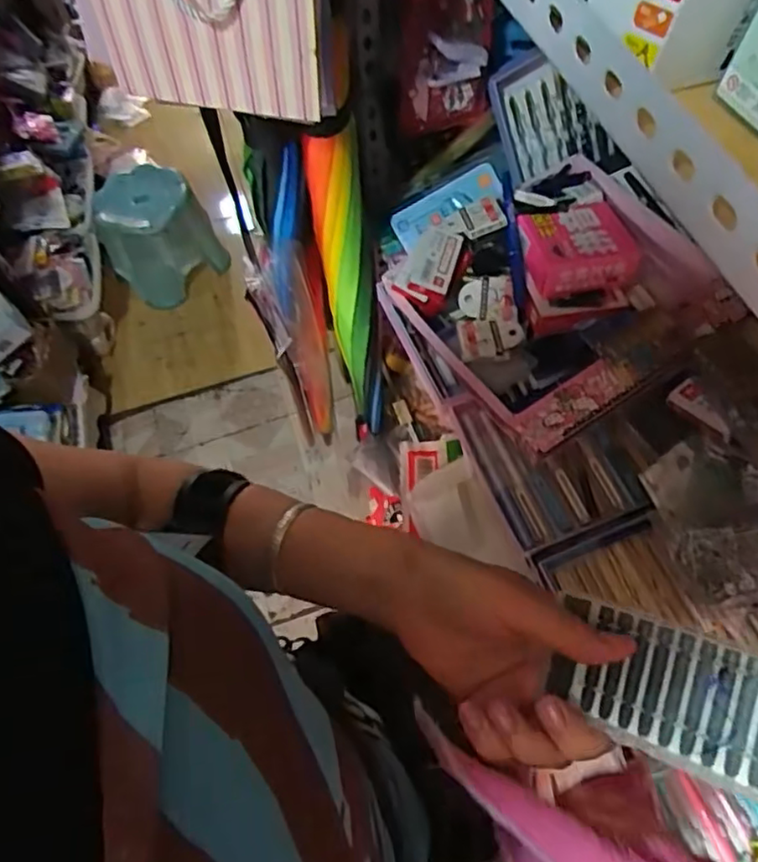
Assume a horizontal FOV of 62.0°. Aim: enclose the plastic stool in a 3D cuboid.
[{"bbox_3d":[-0.602,-0.540,1.734,0.281,0.245,0.285,-27,63,-11],"label":"plastic stool"}]

